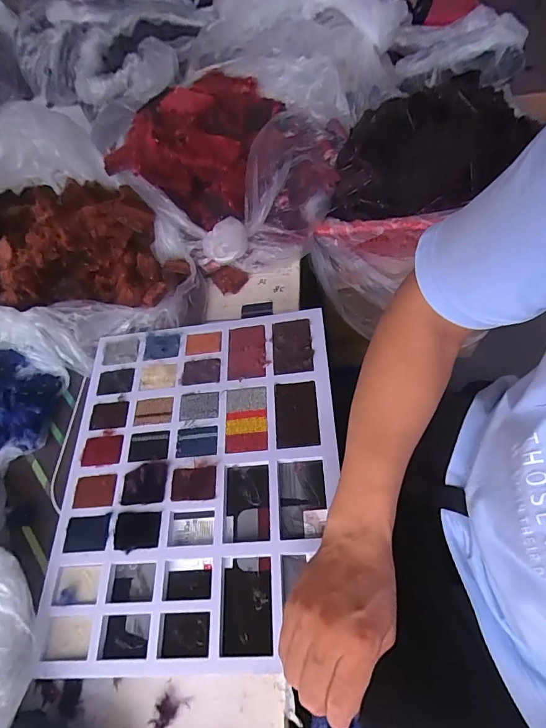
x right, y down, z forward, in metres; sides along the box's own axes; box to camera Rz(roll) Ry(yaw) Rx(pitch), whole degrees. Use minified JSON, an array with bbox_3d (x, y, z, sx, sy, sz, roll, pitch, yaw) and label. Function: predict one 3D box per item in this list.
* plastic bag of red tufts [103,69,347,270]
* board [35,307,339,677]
[{"bbox_3d":[-0.087,-0.359,0.757,0.356,0.164,0.376,22,65,21],"label":"plastic bag of red tufts"},{"bbox_3d":[-0.093,0.124,0.516,0.339,0.018,0.420,-6,60,6],"label":"board"}]

